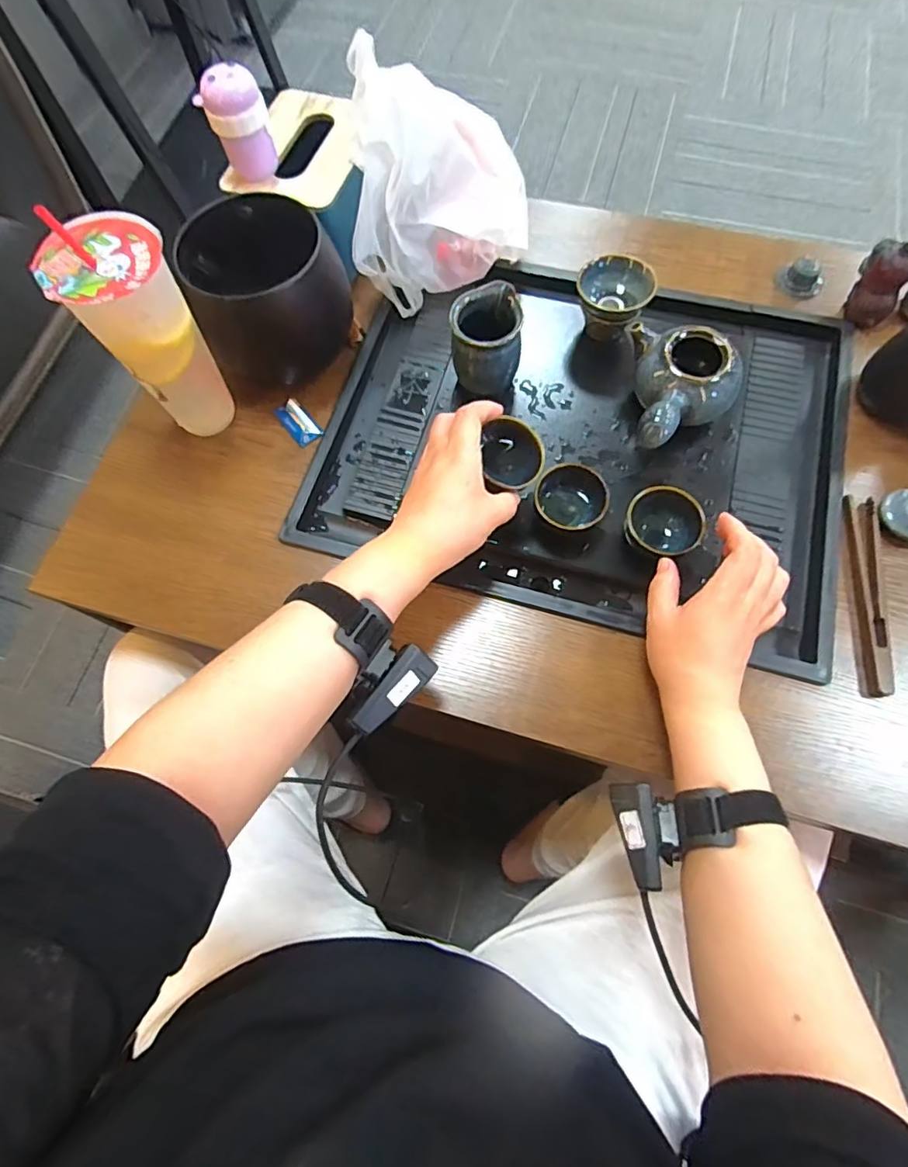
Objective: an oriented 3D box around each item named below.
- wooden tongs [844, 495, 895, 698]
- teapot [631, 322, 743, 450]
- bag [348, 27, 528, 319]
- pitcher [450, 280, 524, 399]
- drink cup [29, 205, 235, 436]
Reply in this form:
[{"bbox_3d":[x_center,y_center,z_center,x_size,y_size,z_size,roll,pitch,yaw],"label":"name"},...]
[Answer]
[{"bbox_3d":[0.347,0.006,0.465,0.027,0.013,0.175,8,72,5],"label":"wooden tongs"},{"bbox_3d":[0.211,-0.169,0.514,0.094,0.070,0.130,4,71,3],"label":"teapot"},{"bbox_3d":[-0.010,-0.389,0.546,0.162,0.150,0.148,1,71,2],"label":"bag"},{"bbox_3d":[0.030,-0.230,0.523,0.065,0.074,0.072,4,71,3],"label":"pitcher"},{"bbox_3d":[-0.247,-0.199,0.468,0.079,0.196,0.078,-1,71,2],"label":"drink cup"}]

